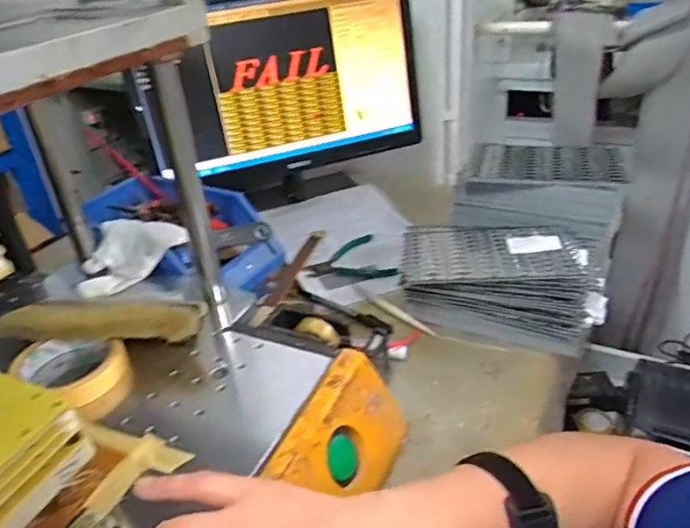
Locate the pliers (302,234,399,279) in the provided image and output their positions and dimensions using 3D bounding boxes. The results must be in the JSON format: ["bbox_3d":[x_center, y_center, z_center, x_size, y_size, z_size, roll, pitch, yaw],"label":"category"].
[{"bbox_3d":[0.000,-0.008,0.789,0.116,0.015,0.101,-12,32,-12],"label":"pliers"}]

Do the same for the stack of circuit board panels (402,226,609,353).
[{"bbox_3d":[0.183,0.018,0.676,0.229,0.077,0.146,8,34,20],"label":"stack of circuit board panels"}]

